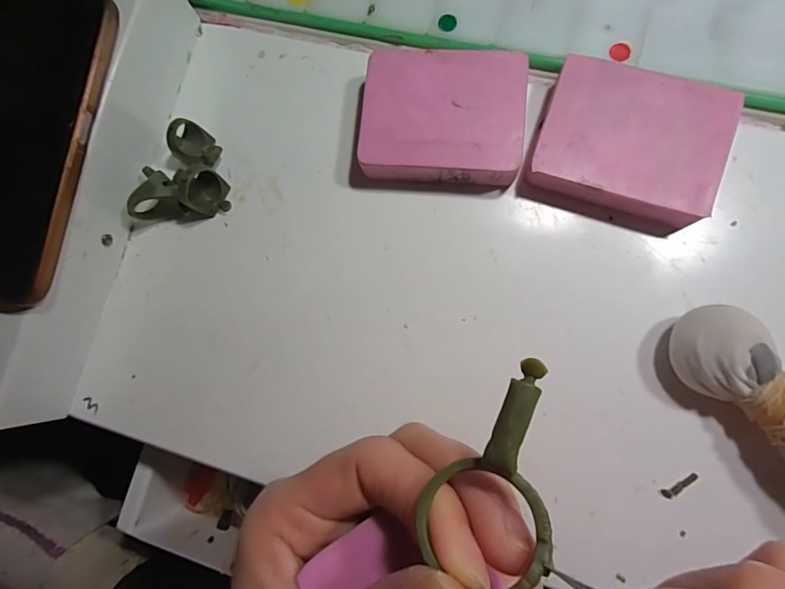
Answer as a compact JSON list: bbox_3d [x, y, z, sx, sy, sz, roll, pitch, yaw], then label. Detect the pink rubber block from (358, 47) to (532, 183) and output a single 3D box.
[{"bbox_3d":[0.027,-0.095,0.230,0.085,0.020,0.069,4,82,8],"label":"pink rubber block"}]

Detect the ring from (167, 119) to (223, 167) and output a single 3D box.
[{"bbox_3d":[-0.116,-0.087,0.242,0.027,0.021,0.022,42,88,11],"label":"ring"}]

